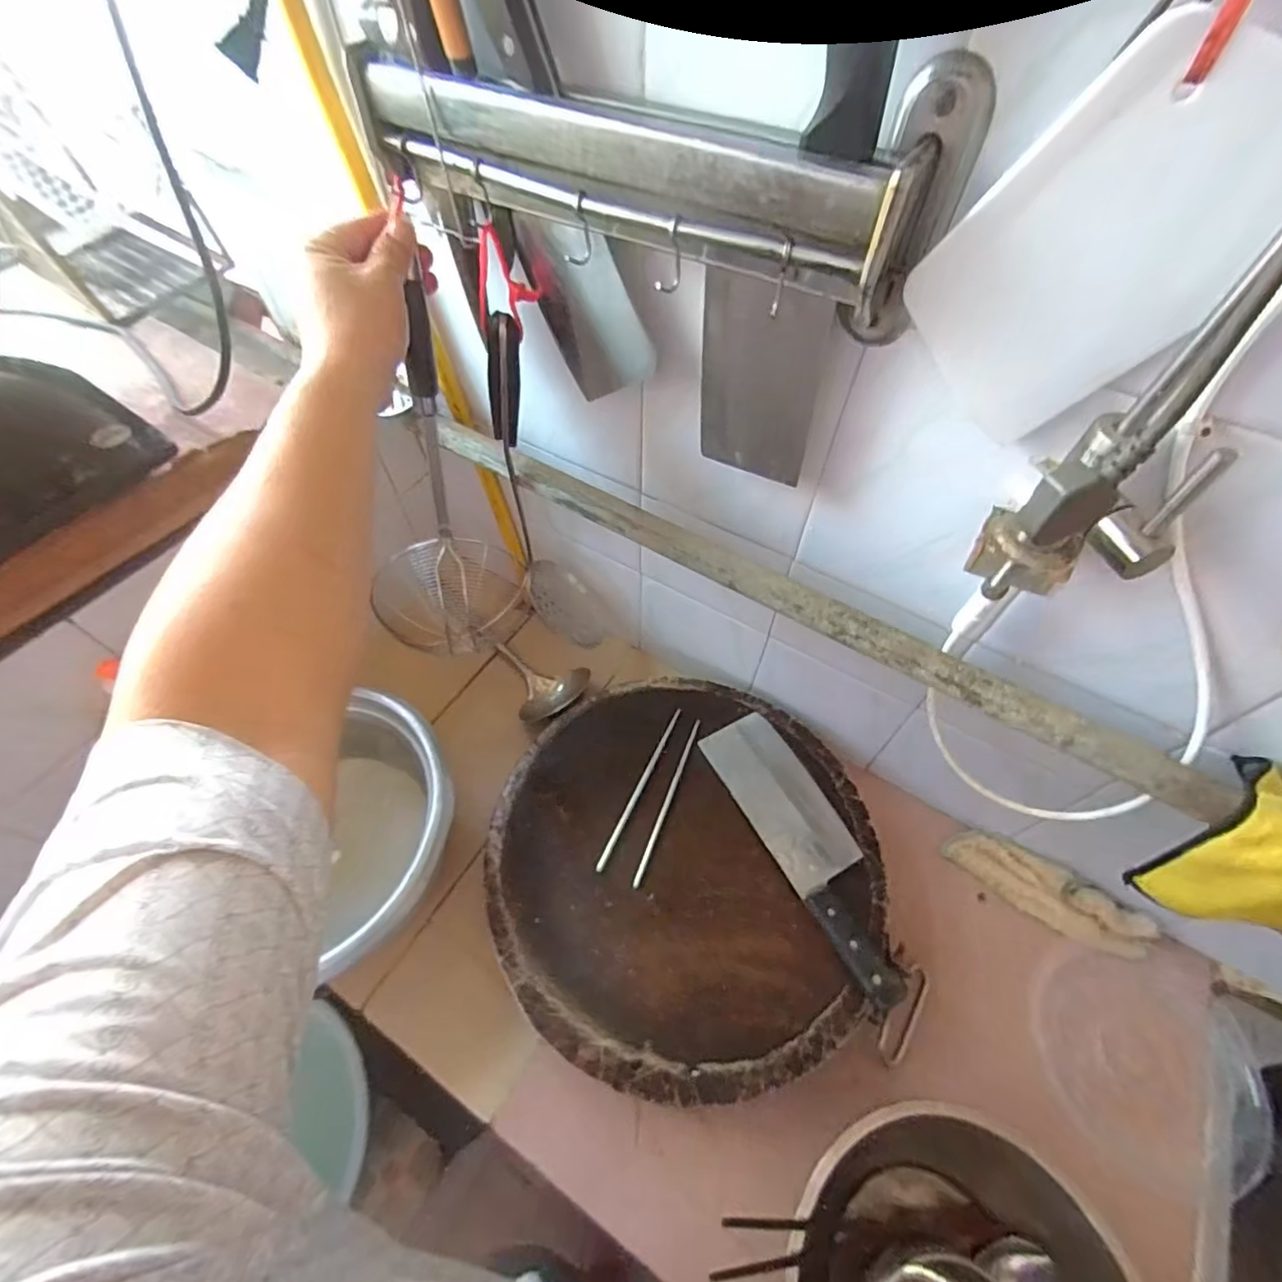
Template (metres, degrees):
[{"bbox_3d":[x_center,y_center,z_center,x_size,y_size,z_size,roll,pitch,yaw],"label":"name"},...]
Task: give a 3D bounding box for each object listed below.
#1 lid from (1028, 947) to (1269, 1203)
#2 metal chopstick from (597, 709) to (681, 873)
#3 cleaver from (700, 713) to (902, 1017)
[{"bbox_3d":[0.429,0.354,0.495,0.155,0.024,0.159,0,55,0],"label":"lid"},{"bbox_3d":[0.000,0.146,0.589,0.008,0.013,0.181,23,58,14],"label":"metal chopstick"},{"bbox_3d":[0.159,0.186,0.549,0.076,0.021,0.267,-24,59,-16],"label":"cleaver"}]

